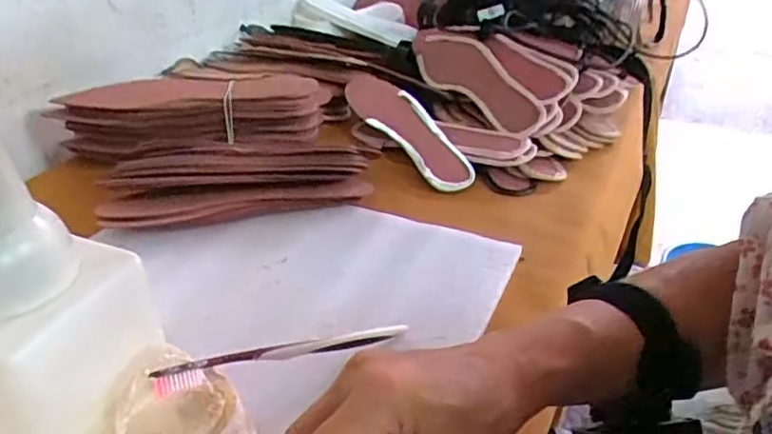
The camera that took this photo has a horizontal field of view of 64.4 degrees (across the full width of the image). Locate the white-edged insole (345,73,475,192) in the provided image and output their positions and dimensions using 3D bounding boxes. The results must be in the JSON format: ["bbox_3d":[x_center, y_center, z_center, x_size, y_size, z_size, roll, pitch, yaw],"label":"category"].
[{"bbox_3d":[0.025,-0.101,0.686,0.058,0.015,0.200,-38,62,-8],"label":"white-edged insole"}]

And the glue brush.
[{"bbox_3d":[-0.062,0.091,0.412,0.182,0.014,0.015,-4,35,-35],"label":"glue brush"}]

